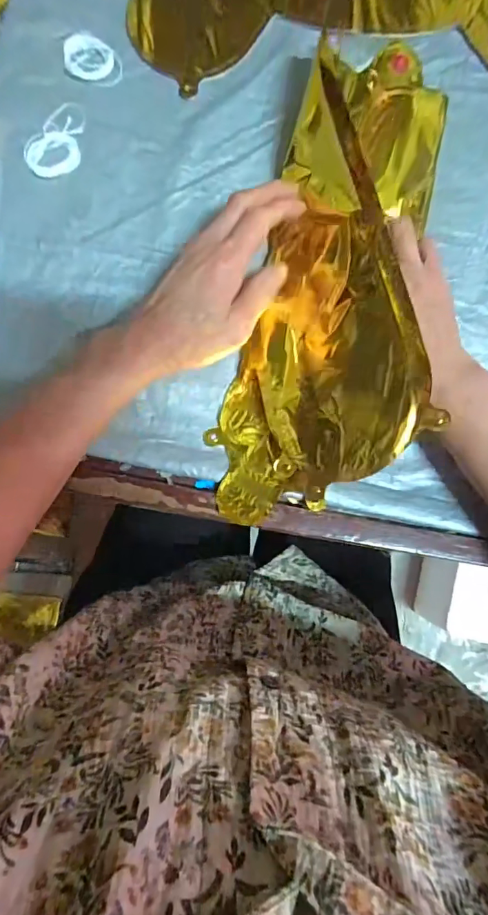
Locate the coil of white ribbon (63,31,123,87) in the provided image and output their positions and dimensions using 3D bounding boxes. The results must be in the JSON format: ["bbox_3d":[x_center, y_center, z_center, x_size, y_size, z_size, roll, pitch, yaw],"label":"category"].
[{"bbox_3d":[-0.128,-0.337,0.394,0.052,0.004,0.037,24,84,1],"label":"coil of white ribbon"}]

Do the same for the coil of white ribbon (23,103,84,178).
[{"bbox_3d":[-0.153,-0.263,0.387,0.041,0.004,0.068,34,84,2],"label":"coil of white ribbon"}]

